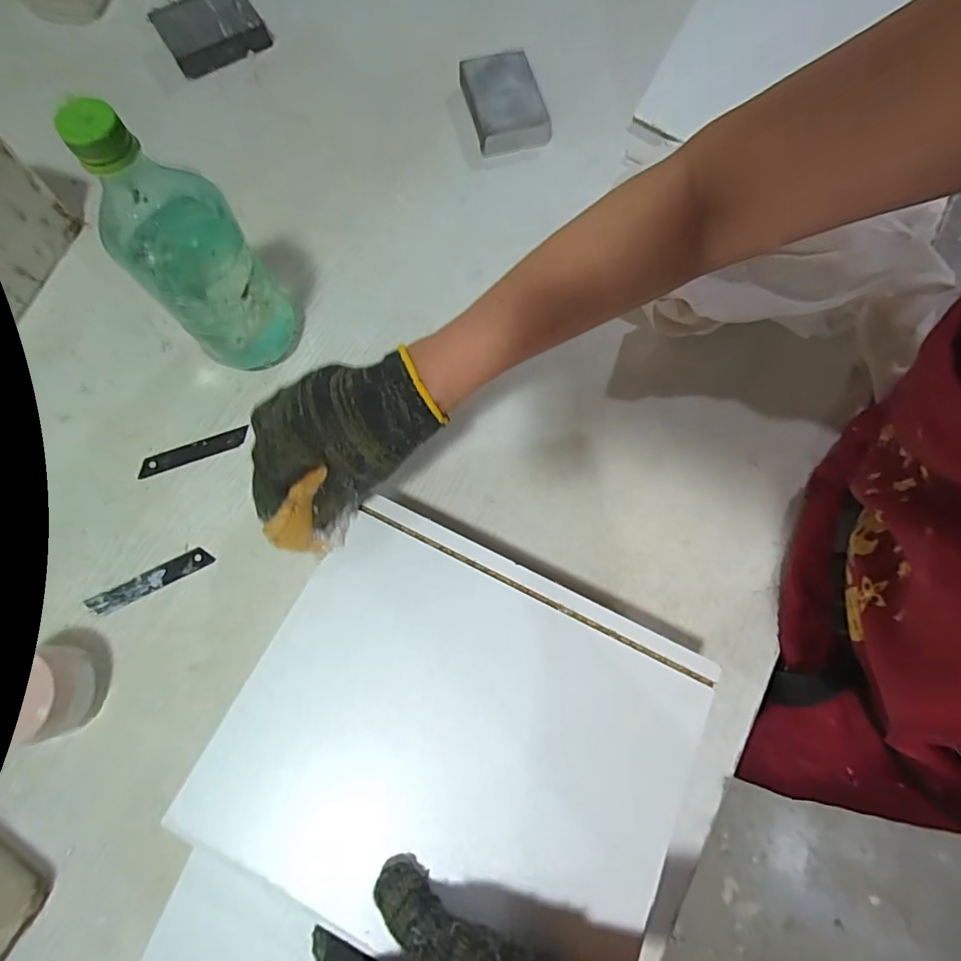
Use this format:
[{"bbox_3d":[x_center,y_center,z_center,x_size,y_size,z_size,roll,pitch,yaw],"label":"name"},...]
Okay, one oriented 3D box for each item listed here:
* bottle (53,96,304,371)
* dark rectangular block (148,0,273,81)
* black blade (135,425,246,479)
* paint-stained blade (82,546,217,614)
[{"bbox_3d":[-0.193,-0.152,0.355,0.072,0.207,0.078,-27,77,-8],"label":"bottle"},{"bbox_3d":[-0.285,-0.477,0.532,0.096,0.029,0.068,-32,78,-9],"label":"dark rectangular block"},{"bbox_3d":[-0.243,-0.025,0.429,0.090,0.004,0.018,-19,69,-7],"label":"black blade"},{"bbox_3d":[-0.261,0.080,0.398,0.095,0.004,0.017,-27,77,-7],"label":"paint-stained blade"}]

